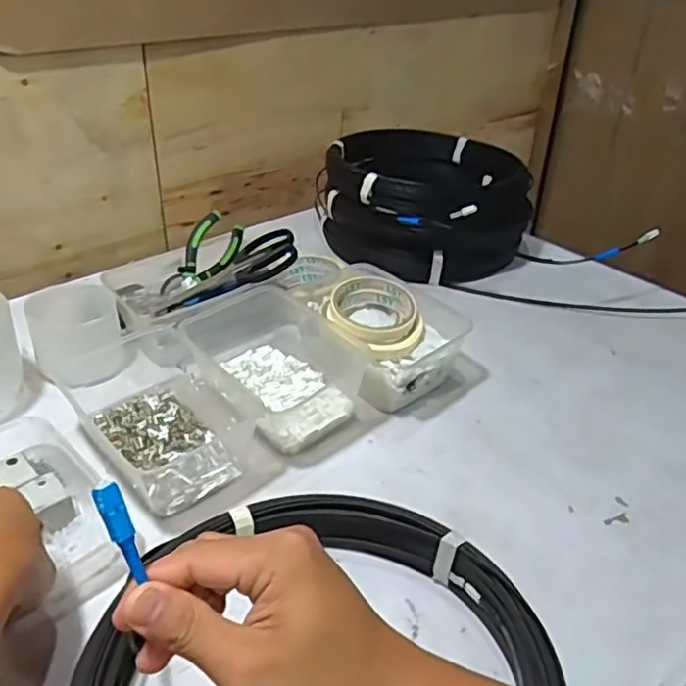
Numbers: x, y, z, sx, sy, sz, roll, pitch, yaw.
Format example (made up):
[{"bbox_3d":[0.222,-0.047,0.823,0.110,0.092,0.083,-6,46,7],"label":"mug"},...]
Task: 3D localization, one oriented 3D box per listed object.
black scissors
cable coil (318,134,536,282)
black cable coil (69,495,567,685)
[{"bbox_3d":[-0.128,-0.070,0.720,0.173,0.020,0.088,-28,34,10],"label":"black scissors"},{"bbox_3d":[0.116,-0.197,0.917,0.278,0.116,0.336,8,34,9],"label":"cable coil"},{"bbox_3d":[-0.017,0.207,0.391,0.264,0.047,0.272,2,33,-1],"label":"black cable coil"}]

